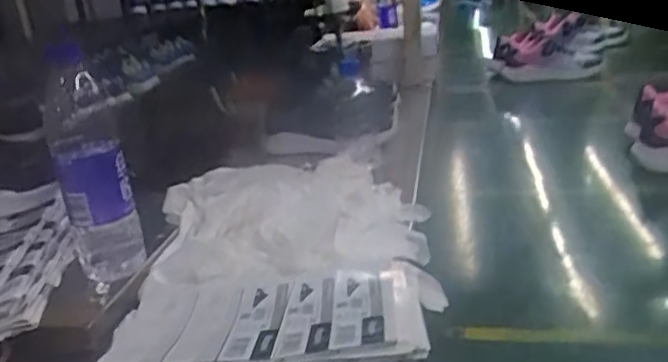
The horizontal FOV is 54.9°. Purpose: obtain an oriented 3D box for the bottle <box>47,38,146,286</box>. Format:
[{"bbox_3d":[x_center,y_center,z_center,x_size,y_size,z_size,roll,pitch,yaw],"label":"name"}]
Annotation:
[{"bbox_3d":[-0.233,-0.010,0.623,0.066,0.227,0.054,-11,22,-22],"label":"bottle"}]

